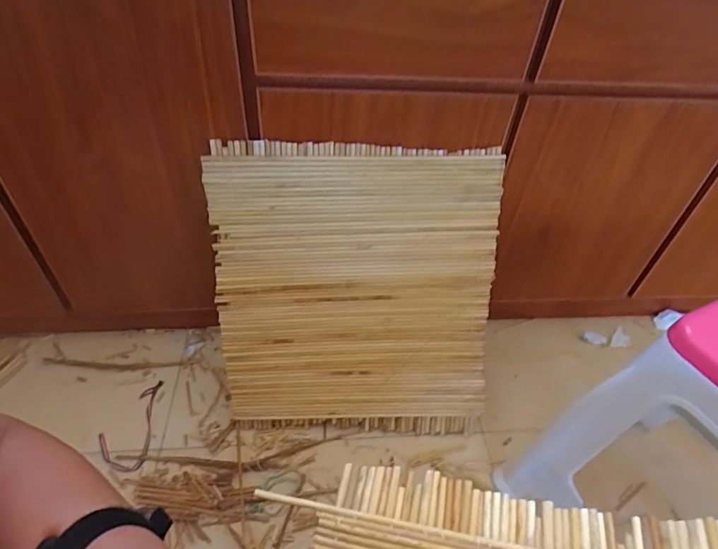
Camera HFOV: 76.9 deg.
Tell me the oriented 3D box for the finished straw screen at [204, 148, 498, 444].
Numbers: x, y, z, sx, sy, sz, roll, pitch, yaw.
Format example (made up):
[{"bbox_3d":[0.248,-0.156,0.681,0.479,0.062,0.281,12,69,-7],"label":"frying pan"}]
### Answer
[{"bbox_3d":[-0.001,0.046,0.748,0.444,0.494,0.032,0,17,-5],"label":"finished straw screen"}]

